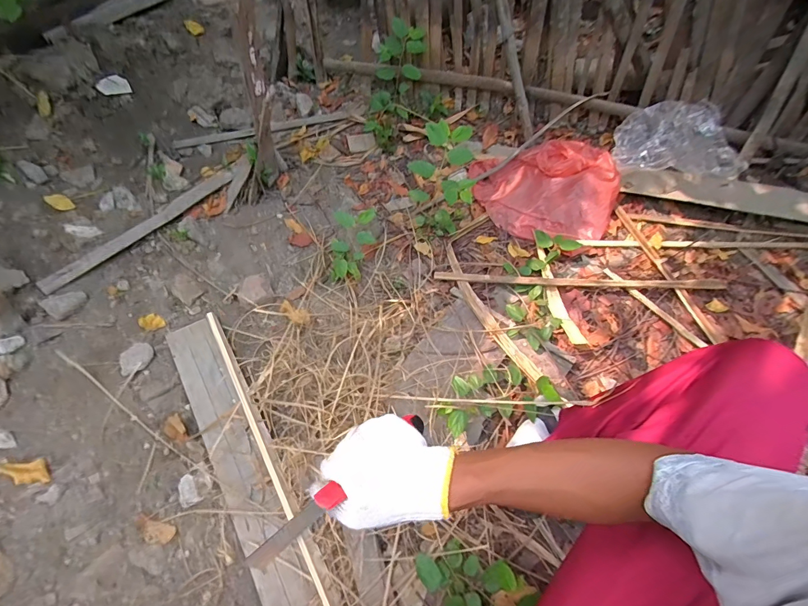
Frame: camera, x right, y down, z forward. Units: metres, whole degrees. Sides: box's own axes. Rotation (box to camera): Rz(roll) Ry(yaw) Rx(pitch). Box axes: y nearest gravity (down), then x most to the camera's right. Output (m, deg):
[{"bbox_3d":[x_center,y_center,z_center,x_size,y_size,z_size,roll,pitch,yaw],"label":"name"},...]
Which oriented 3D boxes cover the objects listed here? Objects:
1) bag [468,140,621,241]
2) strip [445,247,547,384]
[{"bbox_3d":[0.391,-0.318,1.089,0.364,0.108,0.305,-9,54,-4],"label":"bag"},{"bbox_3d":[0.185,0.009,0.915,0.051,0.025,0.402,-22,56,-12],"label":"strip"}]

